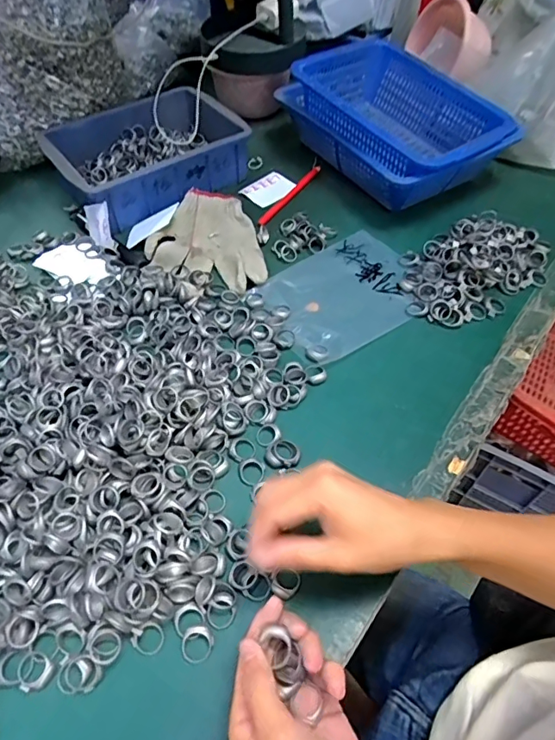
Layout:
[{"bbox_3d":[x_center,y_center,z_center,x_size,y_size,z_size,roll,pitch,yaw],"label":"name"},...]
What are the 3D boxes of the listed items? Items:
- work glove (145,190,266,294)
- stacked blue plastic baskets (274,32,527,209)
[{"bbox_3d":[-0.094,-0.164,0.600,0.132,0.015,0.191,-11,54,-10],"label":"work glove"},{"bbox_3d":[0.158,-0.343,0.682,0.212,0.106,0.294,-30,59,-21],"label":"stacked blue plastic baskets"}]

